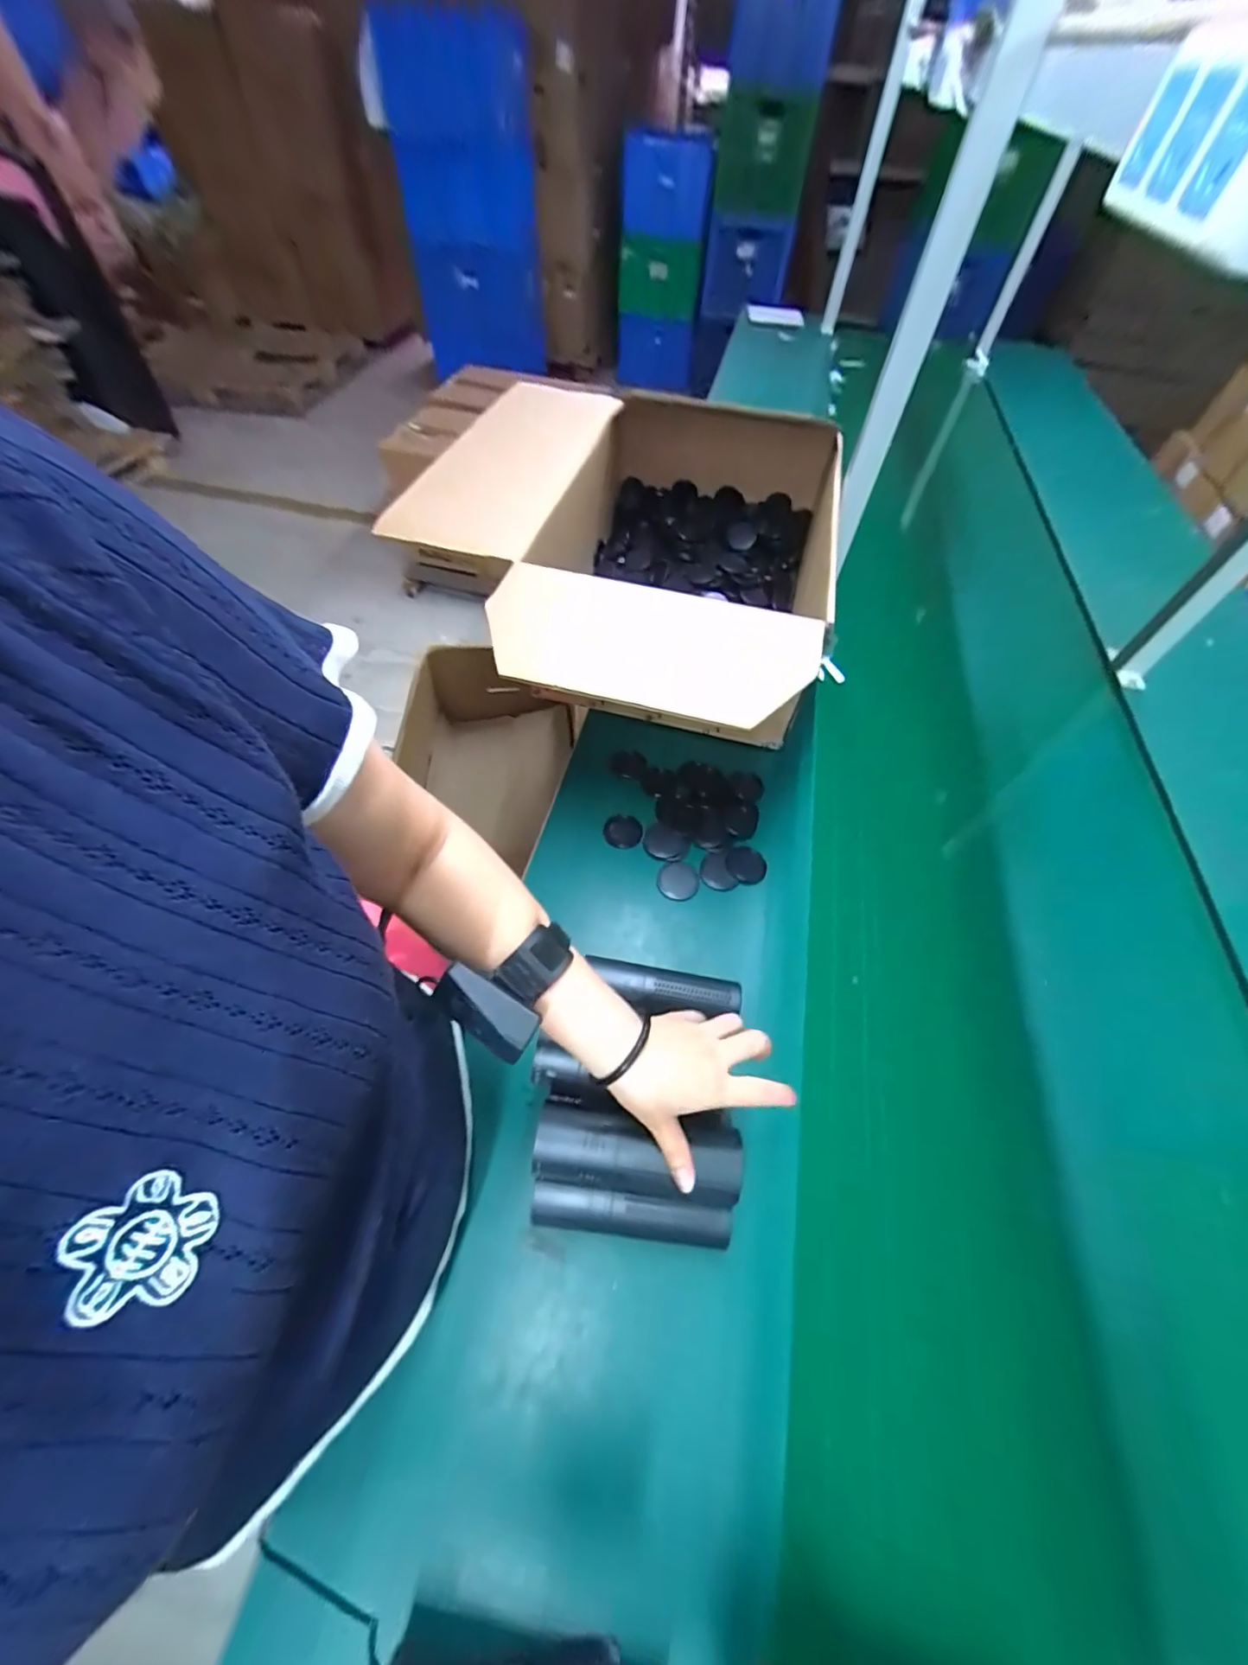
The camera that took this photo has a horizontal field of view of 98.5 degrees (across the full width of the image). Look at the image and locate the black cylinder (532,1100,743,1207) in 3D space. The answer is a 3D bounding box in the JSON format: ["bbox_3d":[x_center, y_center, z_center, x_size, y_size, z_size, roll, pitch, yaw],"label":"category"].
[{"bbox_3d":[0.011,0.261,0.436,0.162,0.047,0.052,10,56,0],"label":"black cylinder"}]

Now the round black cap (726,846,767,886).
[{"bbox_3d":[0.152,0.041,0.673,0.047,0.009,0.050,1,56,-2],"label":"round black cap"}]

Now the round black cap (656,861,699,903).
[{"bbox_3d":[0.066,0.060,0.656,0.050,0.006,0.050,1,56,-2],"label":"round black cap"}]

